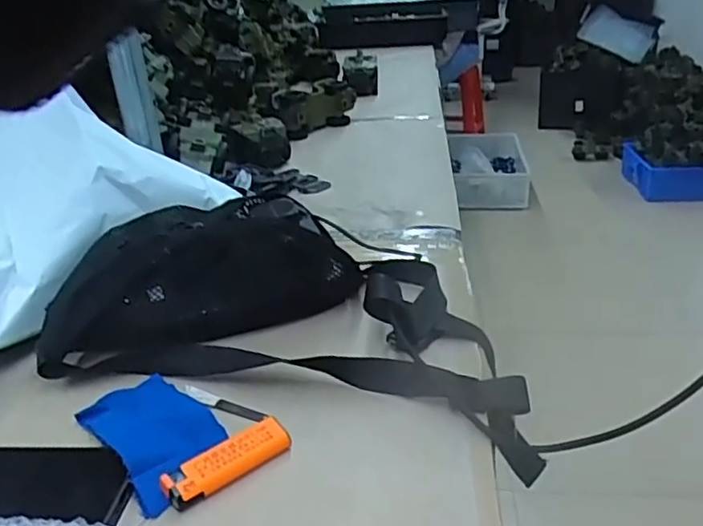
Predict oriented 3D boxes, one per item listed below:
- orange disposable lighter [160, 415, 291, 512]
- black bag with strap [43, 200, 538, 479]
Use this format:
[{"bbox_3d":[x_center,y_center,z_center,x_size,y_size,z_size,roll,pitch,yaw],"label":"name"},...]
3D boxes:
[{"bbox_3d":[-0.077,0.123,0.398,0.081,0.017,0.025,-23,33,-36],"label":"orange disposable lighter"},{"bbox_3d":[-0.040,0.023,0.523,0.373,0.086,0.233,8,28,20],"label":"black bag with strap"}]

